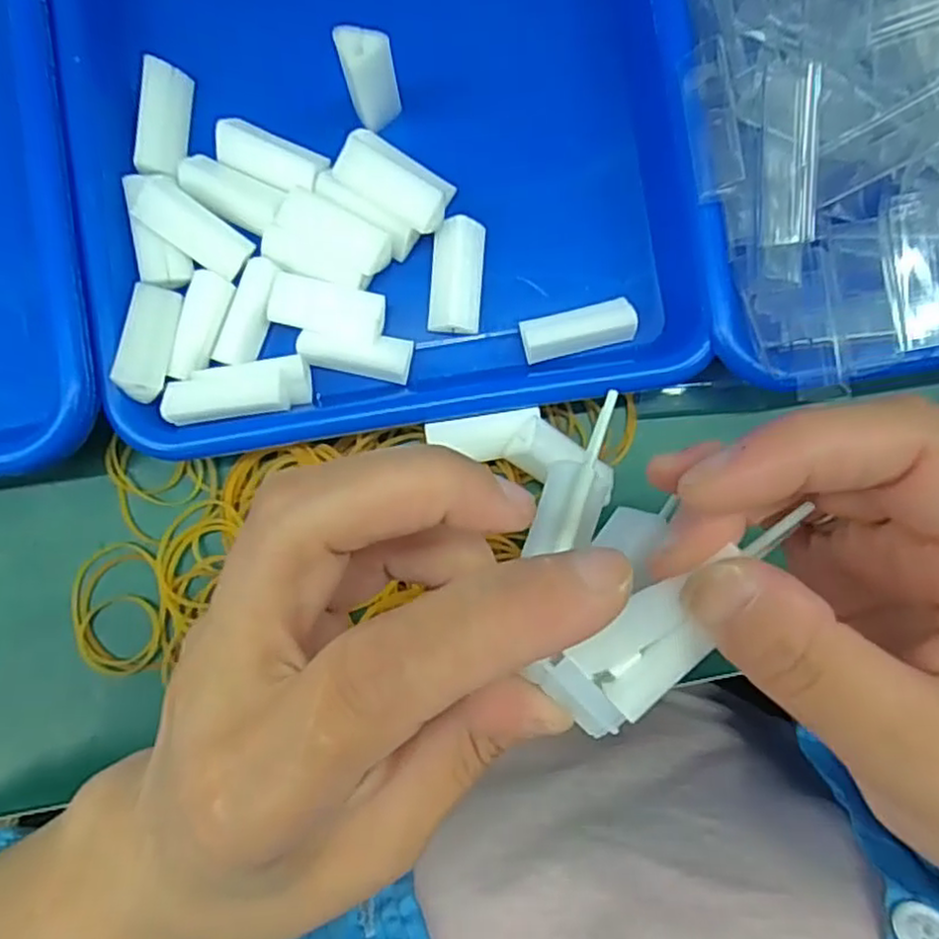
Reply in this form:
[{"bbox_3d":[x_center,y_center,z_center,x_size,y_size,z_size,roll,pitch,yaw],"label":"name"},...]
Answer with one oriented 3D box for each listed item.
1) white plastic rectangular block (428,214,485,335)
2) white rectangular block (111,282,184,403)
[{"bbox_3d":[-0.005,-0.079,0.283,0.021,0.012,0.044,4,86,2],"label":"white plastic rectangular block"},{"bbox_3d":[-0.128,-0.051,0.274,0.019,0.009,0.047,12,64,-25],"label":"white rectangular block"}]

